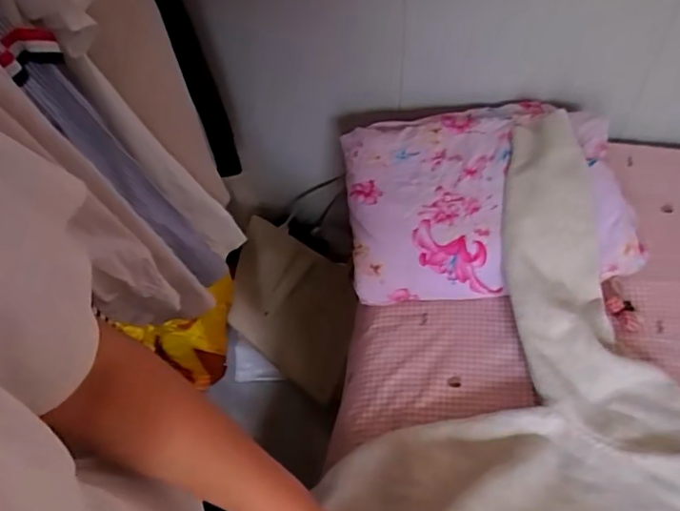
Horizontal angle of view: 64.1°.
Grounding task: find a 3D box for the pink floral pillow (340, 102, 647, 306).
[{"bbox_3d":[0.220,-0.101,0.835,0.415,0.118,0.319,-6,54,-1],"label":"pink floral pillow"}]

